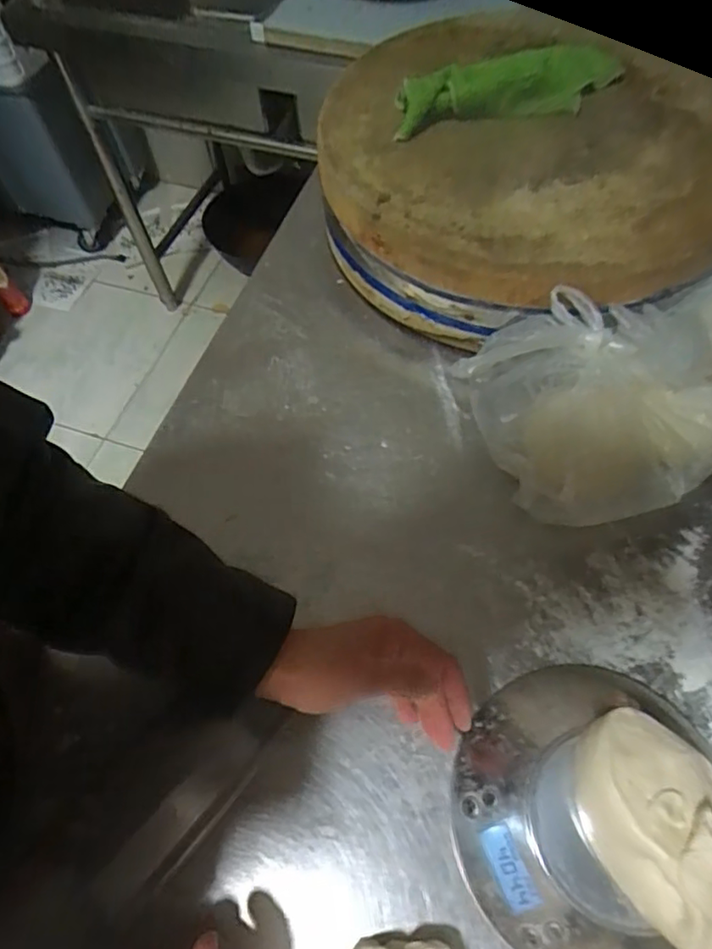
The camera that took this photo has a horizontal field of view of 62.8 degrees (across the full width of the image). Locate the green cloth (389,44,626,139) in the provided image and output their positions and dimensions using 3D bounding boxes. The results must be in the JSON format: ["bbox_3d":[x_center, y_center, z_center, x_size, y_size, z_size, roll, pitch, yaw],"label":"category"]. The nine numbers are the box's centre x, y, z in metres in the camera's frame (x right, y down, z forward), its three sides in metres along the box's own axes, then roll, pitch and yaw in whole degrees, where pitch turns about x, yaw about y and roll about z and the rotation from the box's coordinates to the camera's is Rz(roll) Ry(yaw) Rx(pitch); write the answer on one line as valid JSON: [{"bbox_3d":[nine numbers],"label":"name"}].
[{"bbox_3d":[0.157,-0.398,0.597,0.231,0.048,0.055,-17,60,-6],"label":"green cloth"}]

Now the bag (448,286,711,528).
[{"bbox_3d":[0.209,-0.062,0.508,0.194,0.103,0.195,-28,64,-12],"label":"bag"}]

